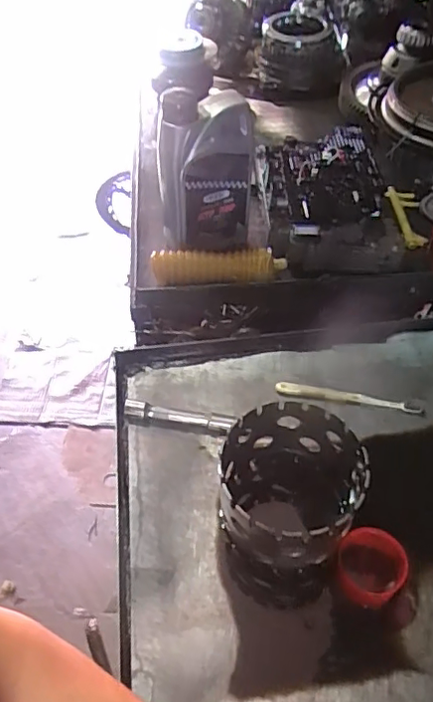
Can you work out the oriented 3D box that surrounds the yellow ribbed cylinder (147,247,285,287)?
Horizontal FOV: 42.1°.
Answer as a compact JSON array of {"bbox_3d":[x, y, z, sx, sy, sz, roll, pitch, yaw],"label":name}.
[{"bbox_3d":[0.002,-0.114,0.773,0.184,0.044,0.058,-4,52,0],"label":"yellow ribbed cylinder"}]

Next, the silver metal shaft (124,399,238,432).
[{"bbox_3d":[-0.045,0.083,0.699,0.139,0.022,0.019,9,52,8],"label":"silver metal shaft"}]

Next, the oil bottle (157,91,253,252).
[{"bbox_3d":[-0.016,-0.241,0.775,0.127,0.210,0.089,-5,52,-1],"label":"oil bottle"}]

